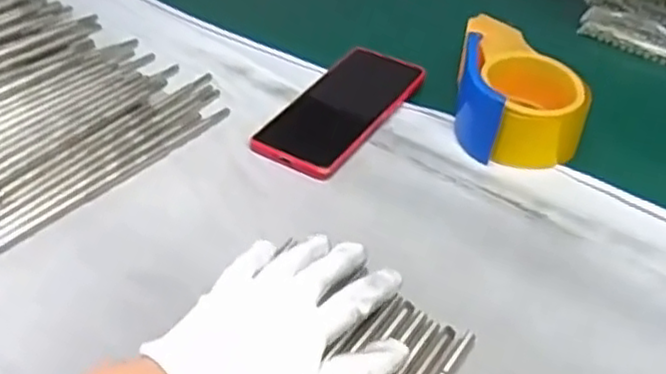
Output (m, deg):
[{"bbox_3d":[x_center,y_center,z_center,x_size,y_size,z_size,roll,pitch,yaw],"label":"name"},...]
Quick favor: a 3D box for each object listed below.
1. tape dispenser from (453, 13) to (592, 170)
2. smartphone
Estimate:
[{"bbox_3d":[0.152,-0.080,0.572,0.100,0.053,0.118,8,42,10],"label":"tape dispenser"},{"bbox_3d":[0.006,-0.067,0.595,0.079,0.007,0.158,24,50,24],"label":"smartphone"}]

